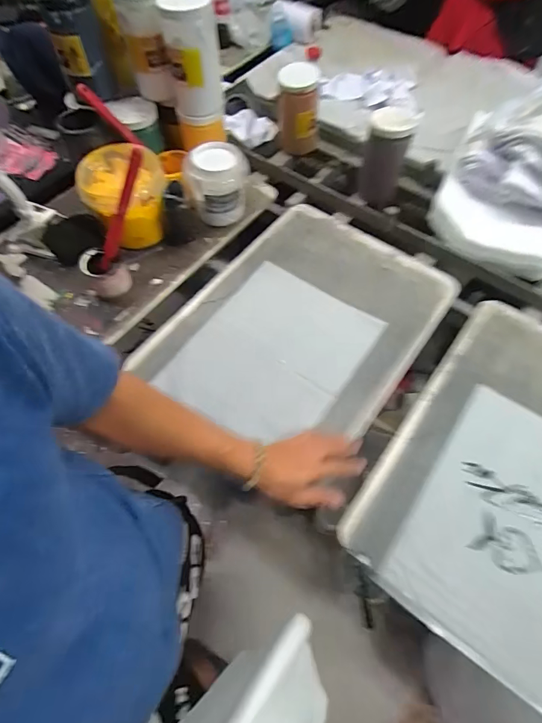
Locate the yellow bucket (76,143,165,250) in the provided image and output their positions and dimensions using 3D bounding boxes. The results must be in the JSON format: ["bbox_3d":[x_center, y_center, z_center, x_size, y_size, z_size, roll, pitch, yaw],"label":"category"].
[{"bbox_3d":[-0.293,-0.328,0.834,0.159,0.142,0.158,-8,61,-6],"label":"yellow bucket"}]

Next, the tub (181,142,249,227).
[{"bbox_3d":[-0.115,-0.374,0.862,0.129,0.123,0.113,3,61,0],"label":"tub"}]

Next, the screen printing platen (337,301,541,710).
[{"bbox_3d":[0.408,0.166,0.623,0.399,0.019,0.546,33,68,17],"label":"screen printing platen"}]

